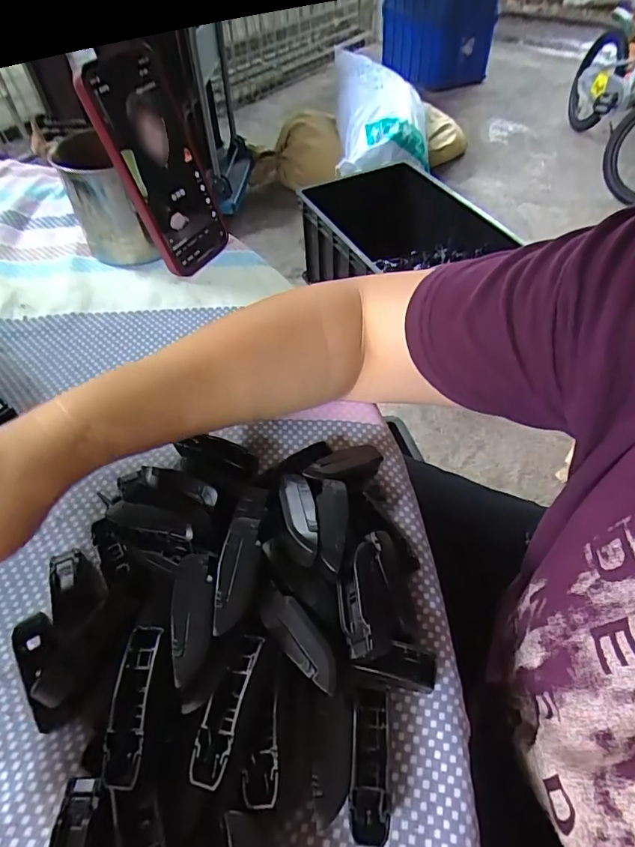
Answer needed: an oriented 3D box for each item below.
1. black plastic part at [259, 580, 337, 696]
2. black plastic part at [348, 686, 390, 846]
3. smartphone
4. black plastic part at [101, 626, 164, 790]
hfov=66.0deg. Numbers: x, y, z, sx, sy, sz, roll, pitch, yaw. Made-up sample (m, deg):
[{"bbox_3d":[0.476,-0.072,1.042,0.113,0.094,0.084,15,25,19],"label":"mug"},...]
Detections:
[{"bbox_3d":[-0.009,0.095,0.220,0.018,0.006,0.051,-34,59,-23],"label":"black plastic part"},{"bbox_3d":[0.022,0.147,0.213,0.016,0.015,0.055,2,52,3],"label":"black plastic part"},{"bbox_3d":[-0.125,-0.209,0.401,0.015,0.157,0.072,19,52,42],"label":"smartphone"},{"bbox_3d":[-0.075,0.112,0.197,0.016,0.011,0.055,0,52,1],"label":"black plastic part"}]

